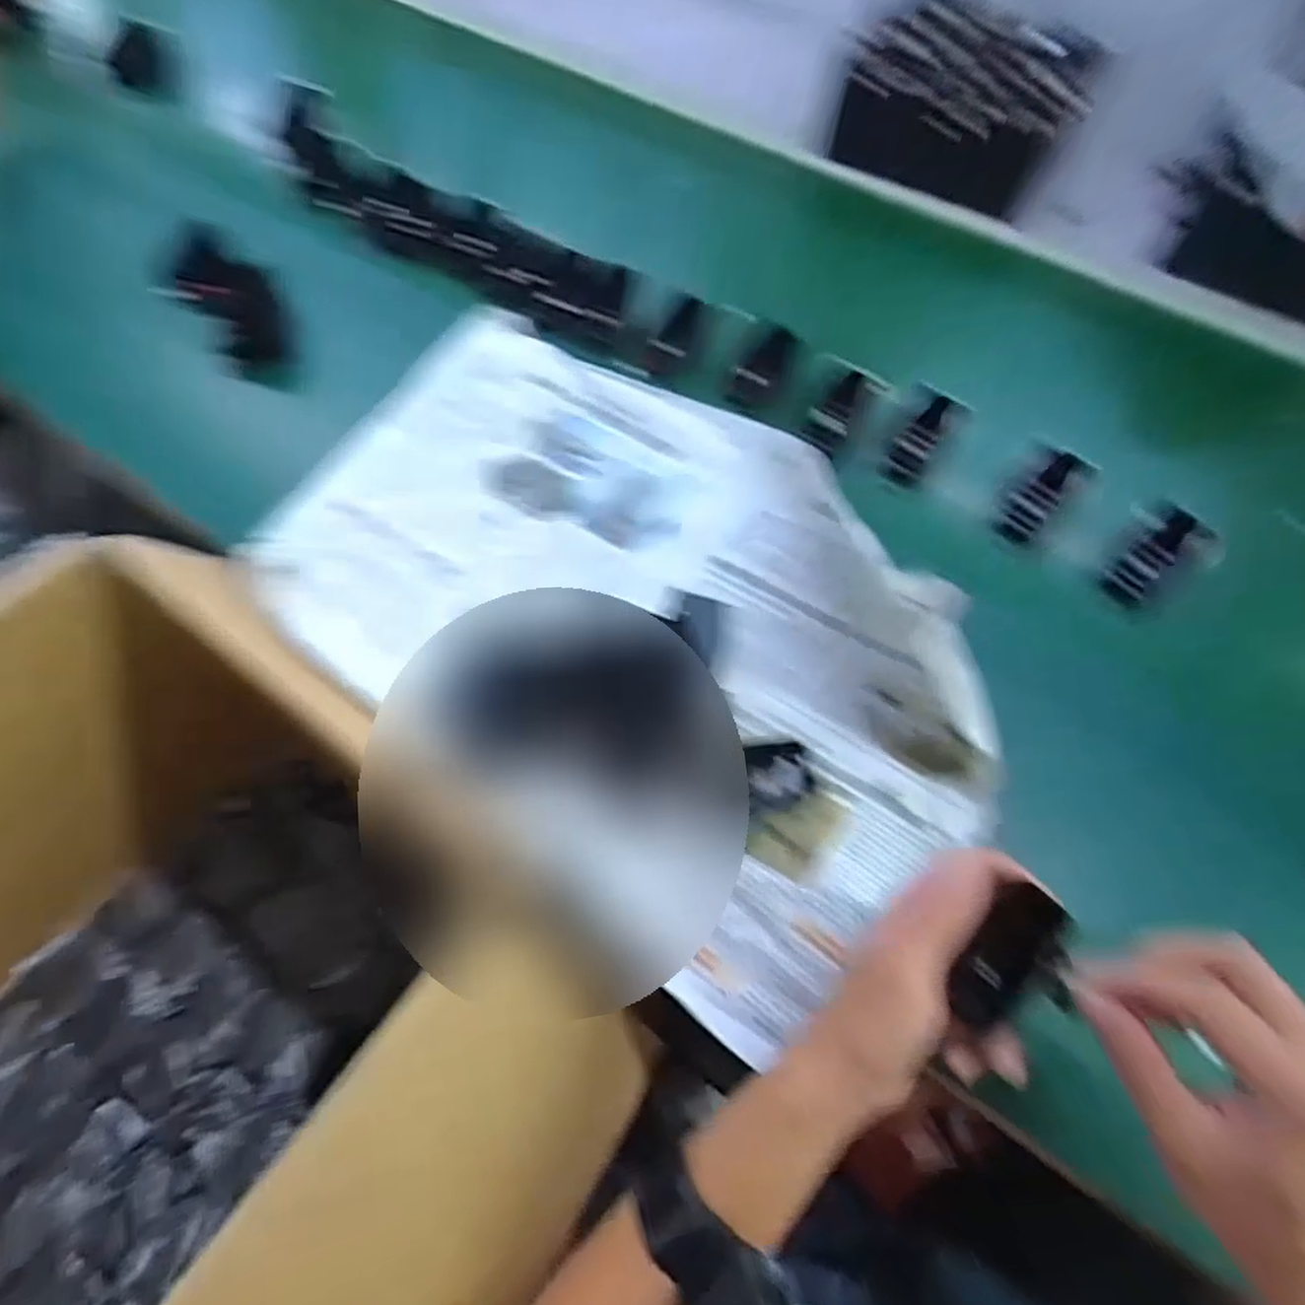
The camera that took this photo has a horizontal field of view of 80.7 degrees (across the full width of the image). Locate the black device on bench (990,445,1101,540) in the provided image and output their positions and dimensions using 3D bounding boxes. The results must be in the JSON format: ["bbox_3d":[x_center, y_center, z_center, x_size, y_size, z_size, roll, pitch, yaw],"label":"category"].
[{"bbox_3d":[0.299,-0.122,0.592,0.039,0.029,0.074,40,98,19],"label":"black device on bench"}]

